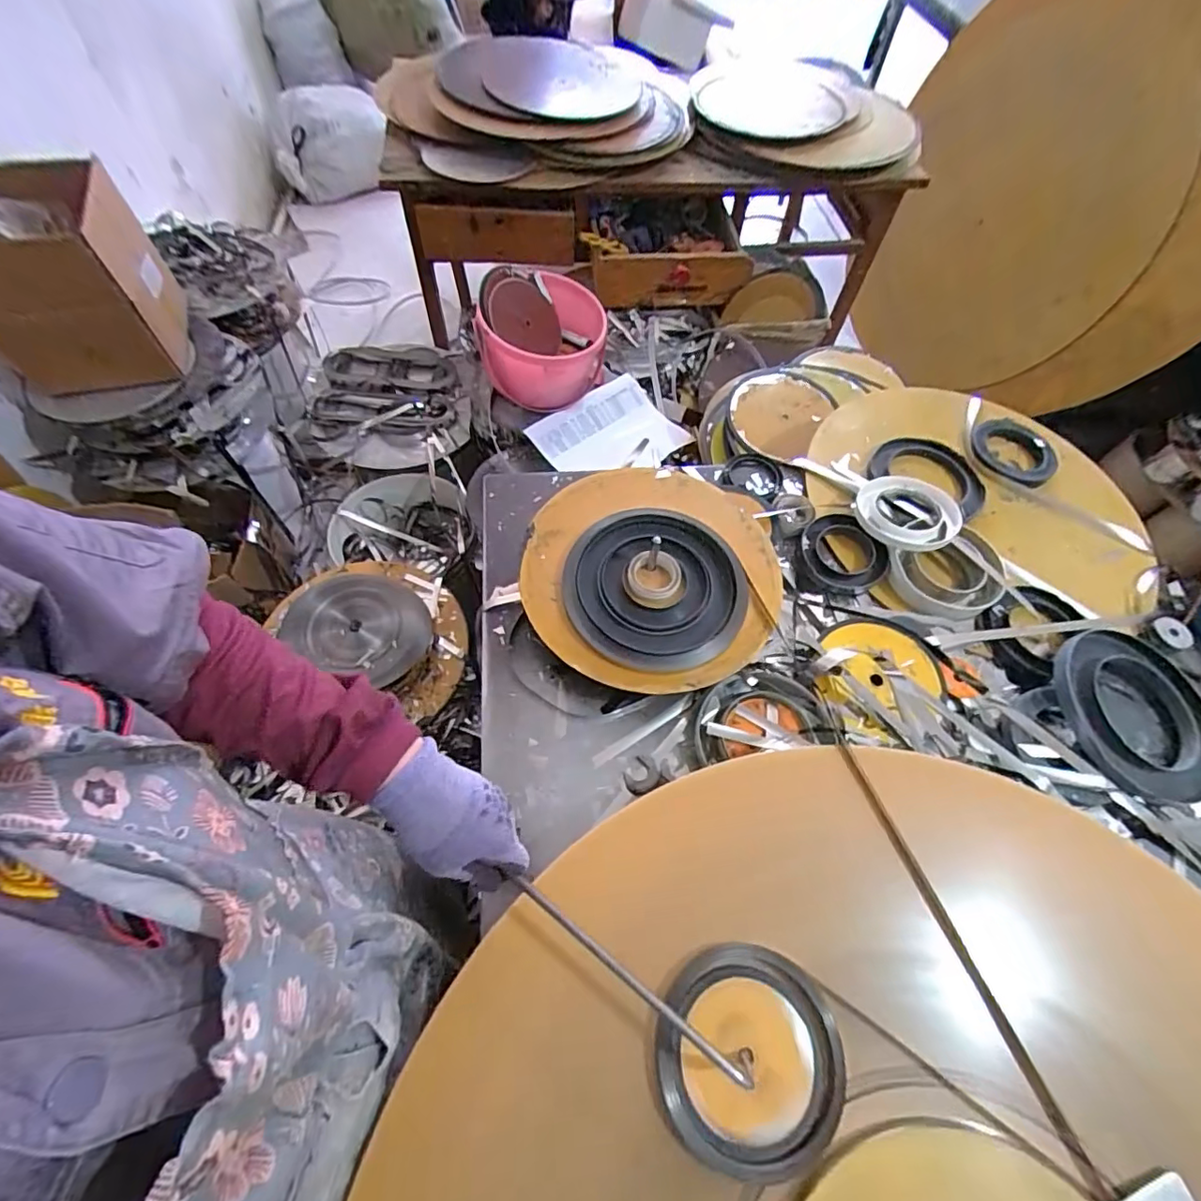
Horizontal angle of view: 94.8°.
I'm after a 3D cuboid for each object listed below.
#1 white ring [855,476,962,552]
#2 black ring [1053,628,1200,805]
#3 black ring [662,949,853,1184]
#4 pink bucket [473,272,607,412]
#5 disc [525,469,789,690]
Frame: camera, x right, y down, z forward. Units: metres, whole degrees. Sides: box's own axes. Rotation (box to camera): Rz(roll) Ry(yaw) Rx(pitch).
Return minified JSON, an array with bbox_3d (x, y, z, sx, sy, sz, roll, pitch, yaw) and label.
[{"bbox_3d":[0.390,-0.112,0.701,0.116,0.026,0.111,1,61,-2],"label":"white ring"},{"bbox_3d":[0.587,0.121,0.604,0.147,0.019,0.183,-6,61,-6],"label":"black ring"},{"bbox_3d":[0.112,0.341,0.415,0.135,0.012,0.134,1,61,-2],"label":"black ring"},{"bbox_3d":[-0.101,-0.446,0.988,0.213,0.170,0.185,2,61,-2],"label":"pink bucket"},{"bbox_3d":[0.062,-0.039,0.631,0.294,0.023,0.275,1,61,-2],"label":"disc"}]

